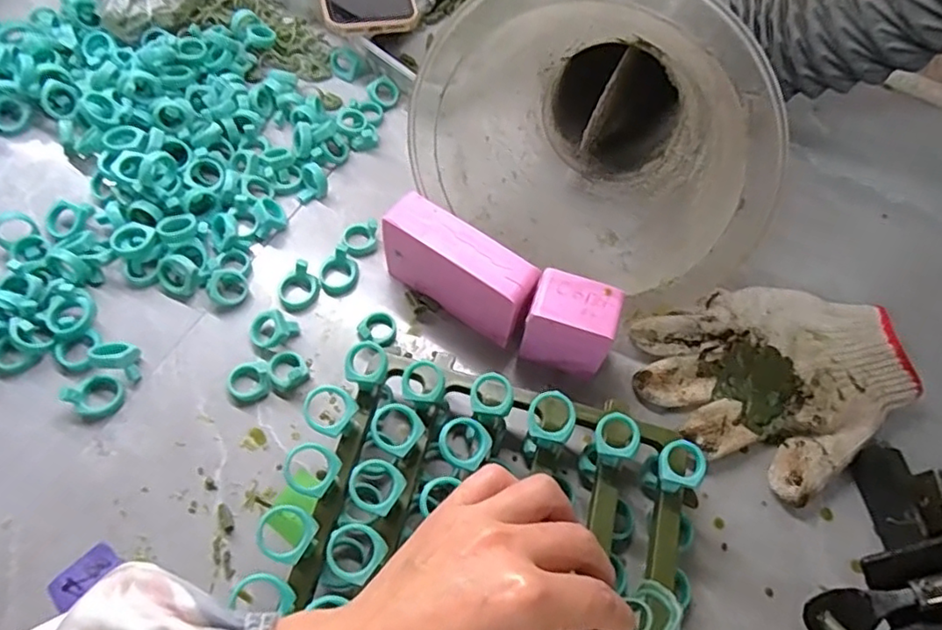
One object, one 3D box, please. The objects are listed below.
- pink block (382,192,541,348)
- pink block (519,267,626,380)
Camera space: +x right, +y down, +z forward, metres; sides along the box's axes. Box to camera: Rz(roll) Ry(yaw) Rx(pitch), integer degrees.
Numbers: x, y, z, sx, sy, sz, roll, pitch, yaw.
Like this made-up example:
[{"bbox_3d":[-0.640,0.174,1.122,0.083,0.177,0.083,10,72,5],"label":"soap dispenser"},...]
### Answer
[{"bbox_3d":[-0.008,-0.030,0.417,0.104,0.068,0.036,34,65,13],"label":"pink block"},{"bbox_3d":[0.065,0.007,0.398,0.053,0.054,0.041,19,63,6],"label":"pink block"}]

